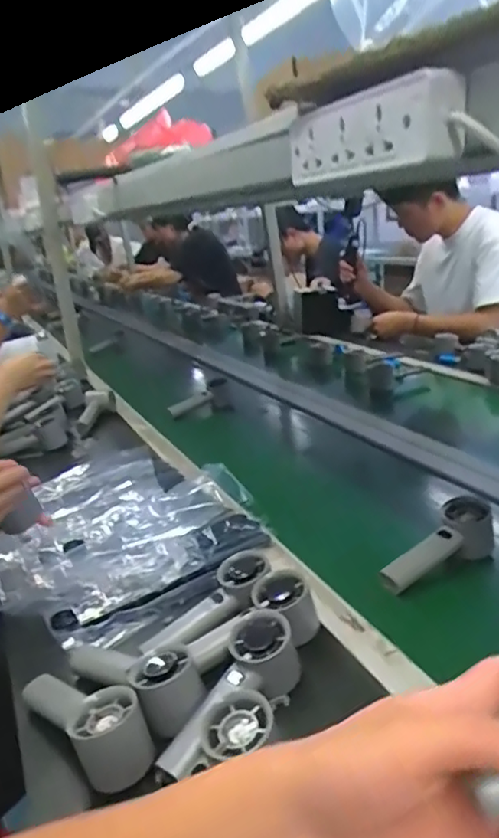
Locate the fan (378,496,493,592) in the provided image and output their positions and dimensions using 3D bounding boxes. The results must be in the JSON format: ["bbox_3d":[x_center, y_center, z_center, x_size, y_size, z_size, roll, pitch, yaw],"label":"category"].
[{"bbox_3d":[0.217,0.154,0.708,0.155,0.057,0.047,-29,25,-15],"label":"fan"}]

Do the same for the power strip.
[{"bbox_3d":[0.083,-0.203,0.435,0.036,0.053,0.172,-14,20,-18],"label":"power strip"}]

